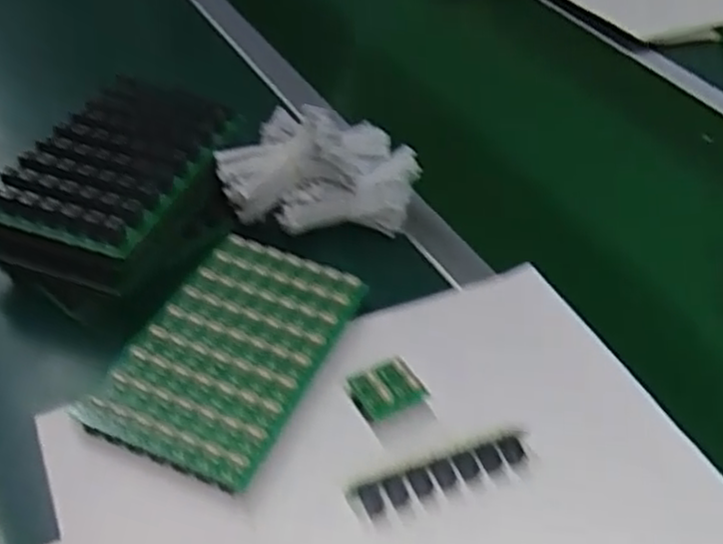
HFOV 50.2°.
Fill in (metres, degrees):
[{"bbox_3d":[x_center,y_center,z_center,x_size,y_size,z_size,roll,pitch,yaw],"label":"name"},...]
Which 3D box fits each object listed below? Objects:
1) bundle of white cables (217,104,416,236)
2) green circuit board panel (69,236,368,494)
[{"bbox_3d":[-0.035,-0.087,0.639,0.158,0.091,0.109,1,44,-5],"label":"bundle of white cables"},{"bbox_3d":[-0.084,0.053,0.520,0.116,0.019,0.185,19,45,14],"label":"green circuit board panel"}]

